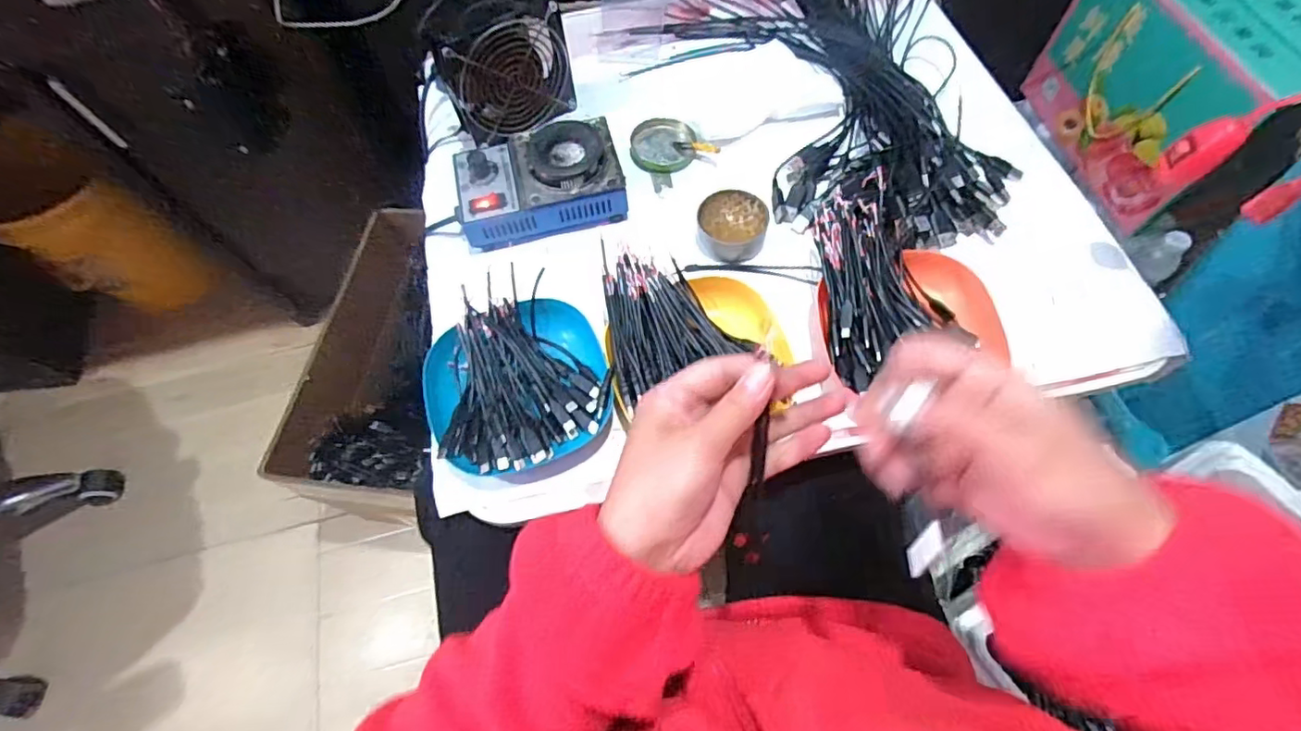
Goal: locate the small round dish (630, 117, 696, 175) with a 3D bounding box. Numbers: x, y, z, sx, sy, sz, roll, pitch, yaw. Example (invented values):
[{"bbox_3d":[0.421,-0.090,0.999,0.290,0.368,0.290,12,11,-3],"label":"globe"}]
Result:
[{"bbox_3d":[0.013,-0.222,0.585,0.065,0.011,0.063,-5,65,1],"label":"small round dish"}]

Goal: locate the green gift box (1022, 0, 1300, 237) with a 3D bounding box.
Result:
[{"bbox_3d":[0.727,-0.401,0.804,0.178,0.246,0.303,-15,65,-4],"label":"green gift box"}]

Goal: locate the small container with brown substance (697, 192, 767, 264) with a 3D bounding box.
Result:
[{"bbox_3d":[0.074,-0.126,0.524,0.061,0.025,0.057,-1,65,2],"label":"small container with brown substance"}]

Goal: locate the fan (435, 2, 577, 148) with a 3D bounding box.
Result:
[{"bbox_3d":[-0.136,-0.283,0.561,0.117,0.108,0.034,-31,67,-11],"label":"fan"}]

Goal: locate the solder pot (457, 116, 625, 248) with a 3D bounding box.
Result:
[{"bbox_3d":[-0.103,-0.171,0.535,0.150,0.061,0.097,-15,65,-4],"label":"solder pot"}]

